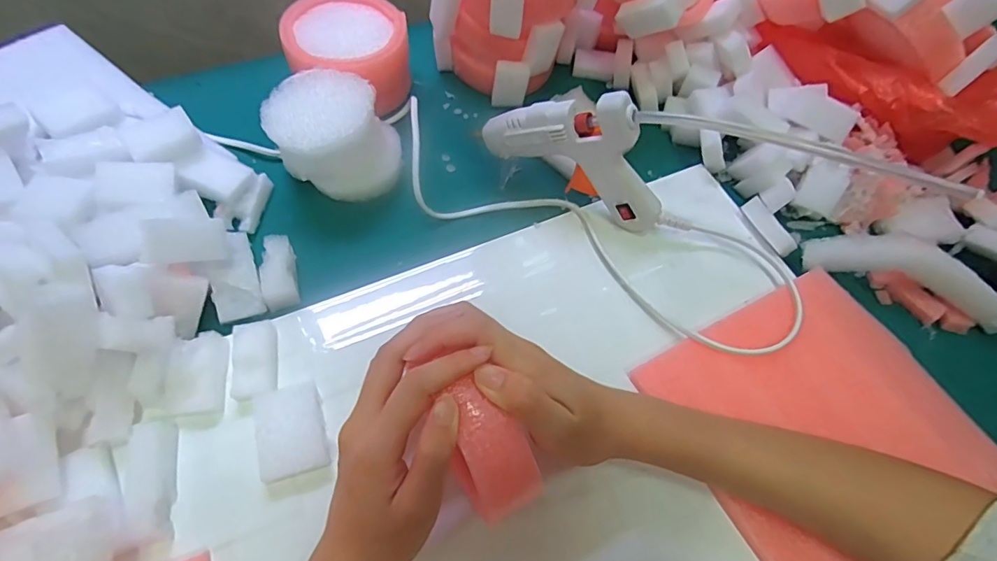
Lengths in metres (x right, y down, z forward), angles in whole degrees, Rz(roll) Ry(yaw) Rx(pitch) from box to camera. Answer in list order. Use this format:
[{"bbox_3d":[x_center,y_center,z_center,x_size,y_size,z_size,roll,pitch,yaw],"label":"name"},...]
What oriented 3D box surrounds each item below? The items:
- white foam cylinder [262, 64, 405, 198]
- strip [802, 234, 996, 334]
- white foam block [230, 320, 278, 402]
[{"bbox_3d":[-0.130,-0.111,0.395,0.082,0.061,0.083,1,61,-2],"label":"white foam cylinder"},{"bbox_3d":[0.303,-0.005,0.369,0.142,0.033,0.028,21,62,9],"label":"strip"},{"bbox_3d":[-0.155,0.050,0.325,0.028,0.015,0.049,-7,62,-6],"label":"white foam block"}]

